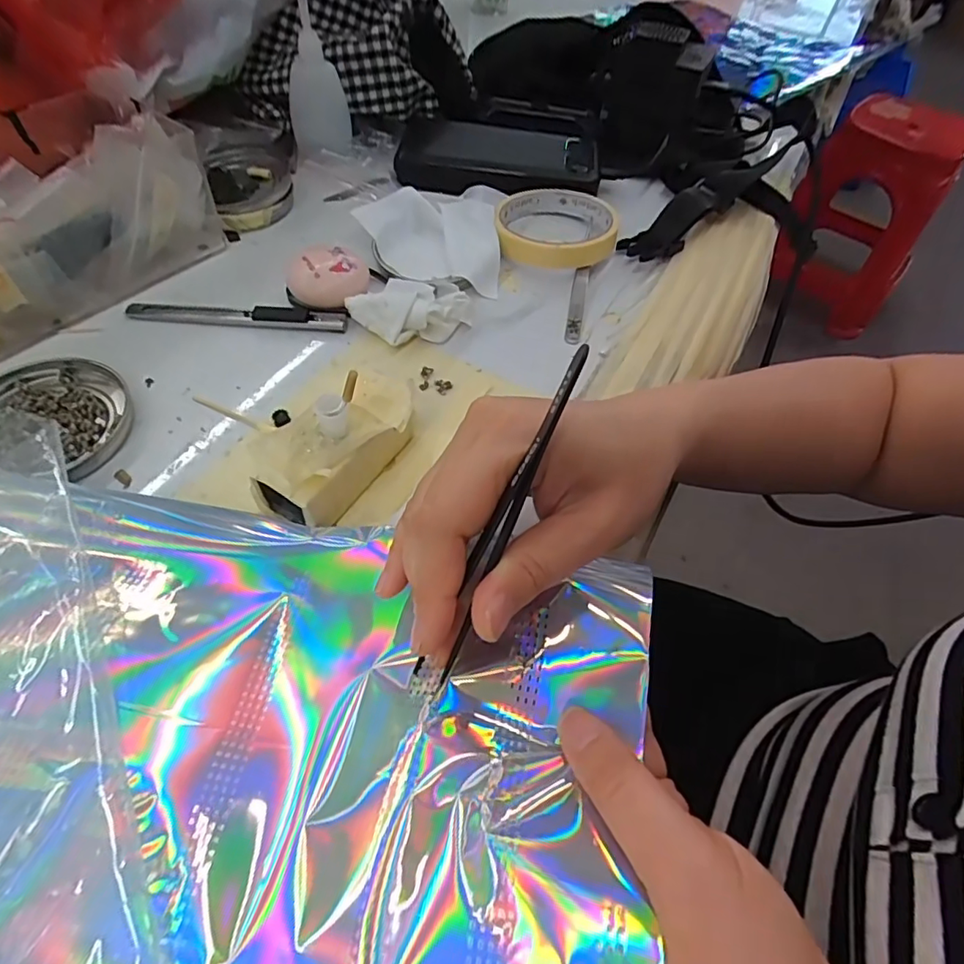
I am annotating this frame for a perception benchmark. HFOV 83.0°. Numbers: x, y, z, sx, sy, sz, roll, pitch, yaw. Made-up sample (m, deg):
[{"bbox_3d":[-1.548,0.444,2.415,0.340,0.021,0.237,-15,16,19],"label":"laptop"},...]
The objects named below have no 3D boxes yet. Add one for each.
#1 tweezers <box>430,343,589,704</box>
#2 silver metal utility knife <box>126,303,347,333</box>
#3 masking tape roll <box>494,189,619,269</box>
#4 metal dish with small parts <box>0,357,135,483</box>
[{"bbox_3d":[0.006,0.020,0.178,0.005,0.132,0.007,25,19,13],"label":"tweezers"},{"bbox_3d":[-0.145,-0.099,0.324,0.126,0.008,0.015,3,55,-3],"label":"silver metal utility knife"},{"bbox_3d":[0.052,-0.180,0.387,0.085,0.025,0.090,2,55,-3],"label":"masking tape roll"},{"bbox_3d":[-0.222,-0.033,0.273,0.082,0.007,0.071,3,55,-3],"label":"metal dish with small parts"}]

